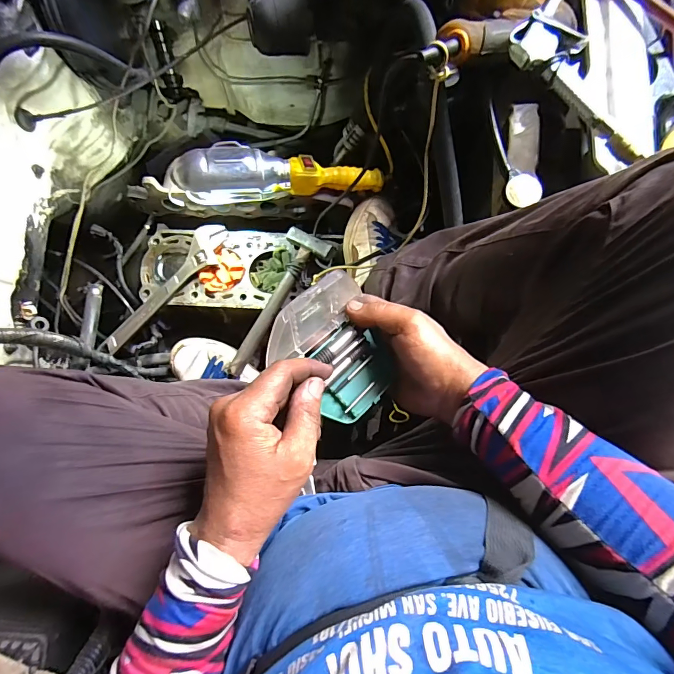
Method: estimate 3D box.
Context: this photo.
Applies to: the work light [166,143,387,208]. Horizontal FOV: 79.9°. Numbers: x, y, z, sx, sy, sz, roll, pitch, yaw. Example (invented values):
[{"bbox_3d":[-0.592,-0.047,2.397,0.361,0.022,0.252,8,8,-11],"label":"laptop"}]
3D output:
[{"bbox_3d":[-0.083,-0.242,0.611,0.319,0.081,0.076,-6,84,-17],"label":"work light"}]

